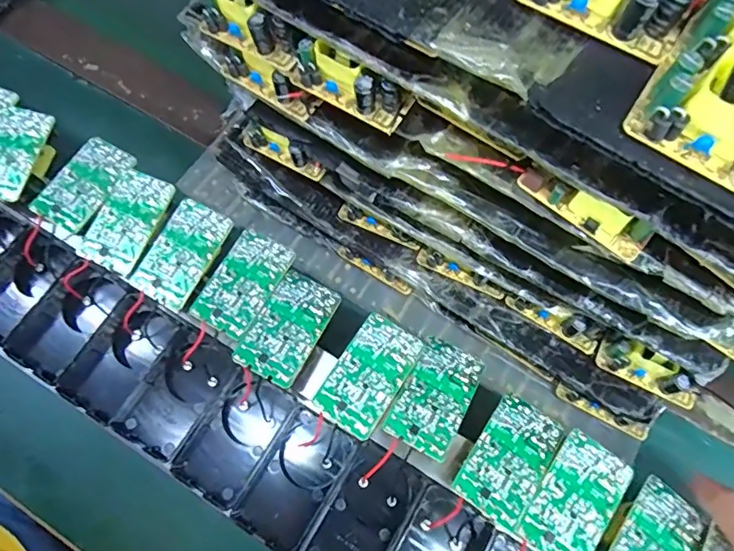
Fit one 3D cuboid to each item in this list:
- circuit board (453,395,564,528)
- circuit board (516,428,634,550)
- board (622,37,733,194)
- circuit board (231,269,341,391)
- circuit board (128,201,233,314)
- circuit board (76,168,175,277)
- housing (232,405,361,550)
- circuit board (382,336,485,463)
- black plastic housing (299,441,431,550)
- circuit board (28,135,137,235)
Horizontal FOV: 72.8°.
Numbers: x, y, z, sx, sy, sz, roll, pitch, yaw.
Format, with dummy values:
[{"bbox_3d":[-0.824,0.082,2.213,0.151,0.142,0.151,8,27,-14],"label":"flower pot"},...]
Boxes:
[{"bbox_3d":[0.077,0.097,0.266,0.037,0.011,0.061,35,74,11],"label":"circuit board"},{"bbox_3d":[0.108,0.116,0.258,0.036,0.004,0.064,35,74,11],"label":"circuit board"},{"bbox_3d":[0.129,-0.051,0.168,0.067,0.022,0.040,42,75,13],"label":"board"},{"bbox_3d":[-0.045,0.029,0.288,0.037,0.007,0.063,27,72,9],"label":"circuit board"},{"bbox_3d":[-0.113,-0.015,0.303,0.037,0.006,0.062,31,73,10],"label":"circuit board"},{"bbox_3d":[-0.150,-0.036,0.310,0.037,0.005,0.063,24,72,8],"label":"circuit board"},{"bbox_3d":[-0.040,0.116,0.284,0.042,0.009,0.070,31,73,10],"label":"housing"},{"bbox_3d":[0.039,0.068,0.281,0.036,0.012,0.062,28,73,9],"label":"circuit board"},{"bbox_3d":[-0.001,0.135,0.277,0.043,0.014,0.071,32,73,10],"label":"black plastic housing"},{"bbox_3d":[-0.181,-0.059,0.322,0.037,0.009,0.063,30,74,5],"label":"circuit board"}]

